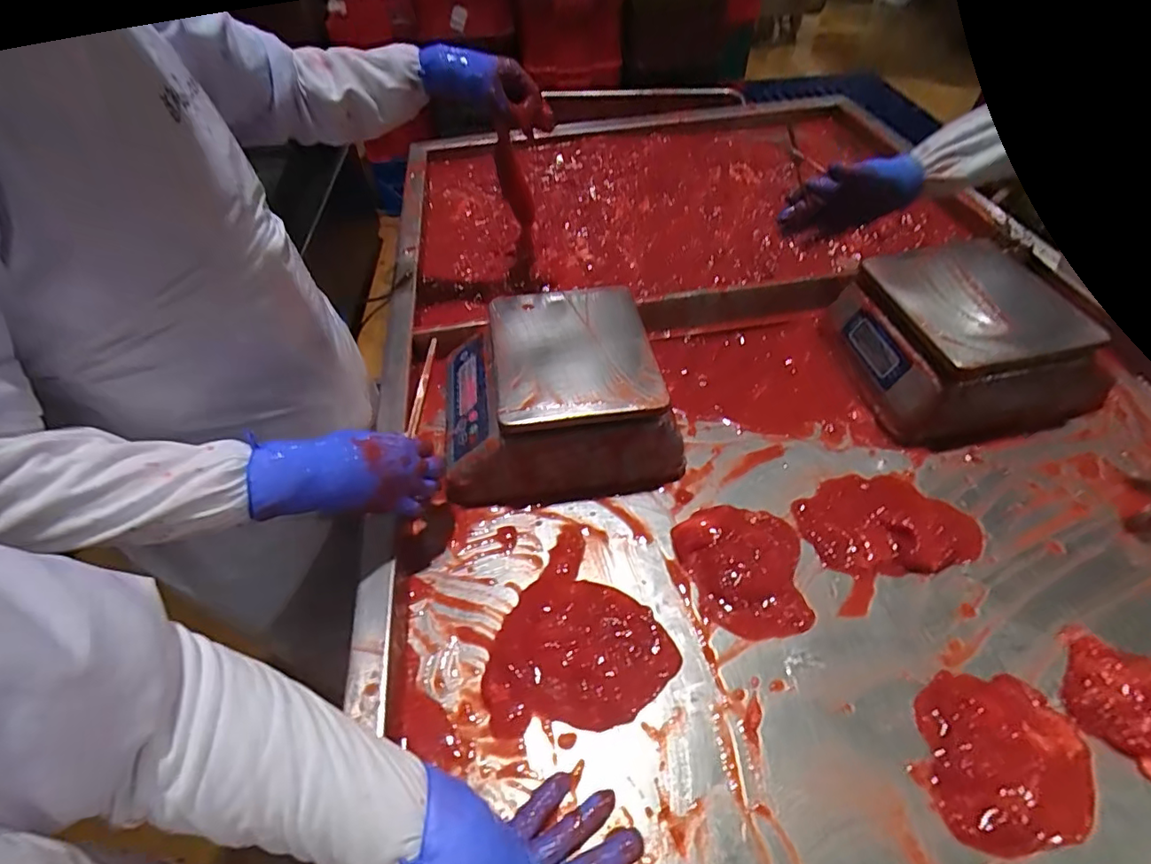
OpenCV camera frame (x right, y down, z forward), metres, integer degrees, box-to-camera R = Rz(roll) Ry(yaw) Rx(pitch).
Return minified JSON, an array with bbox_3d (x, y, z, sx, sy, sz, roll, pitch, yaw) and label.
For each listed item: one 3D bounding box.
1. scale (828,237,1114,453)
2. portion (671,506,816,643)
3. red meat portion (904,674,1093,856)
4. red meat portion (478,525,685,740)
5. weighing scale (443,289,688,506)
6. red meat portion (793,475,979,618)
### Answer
[{"bbox_3d":[0.492,-0.122,0.702,0.232,0.134,0.232,-8,50,-3],"label":"scale"},{"bbox_3d":[0.177,0.144,0.578,0.132,0.014,0.145,-1,50,2],"label":"portion"},{"bbox_3d":[0.365,0.276,0.460,0.146,0.022,0.127,-11,51,-6],"label":"red meat portion"},{"bbox_3d":[-0.013,0.206,0.526,0.175,0.017,0.179,-34,56,-23],"label":"red meat portion"},{"bbox_3d":[-0.028,-0.047,0.667,0.271,0.133,0.231,-9,50,-4],"label":"weighing scale"},{"bbox_3d":[0.344,0.102,0.604,0.186,0.022,0.140,-20,52,-13],"label":"red meat portion"}]

